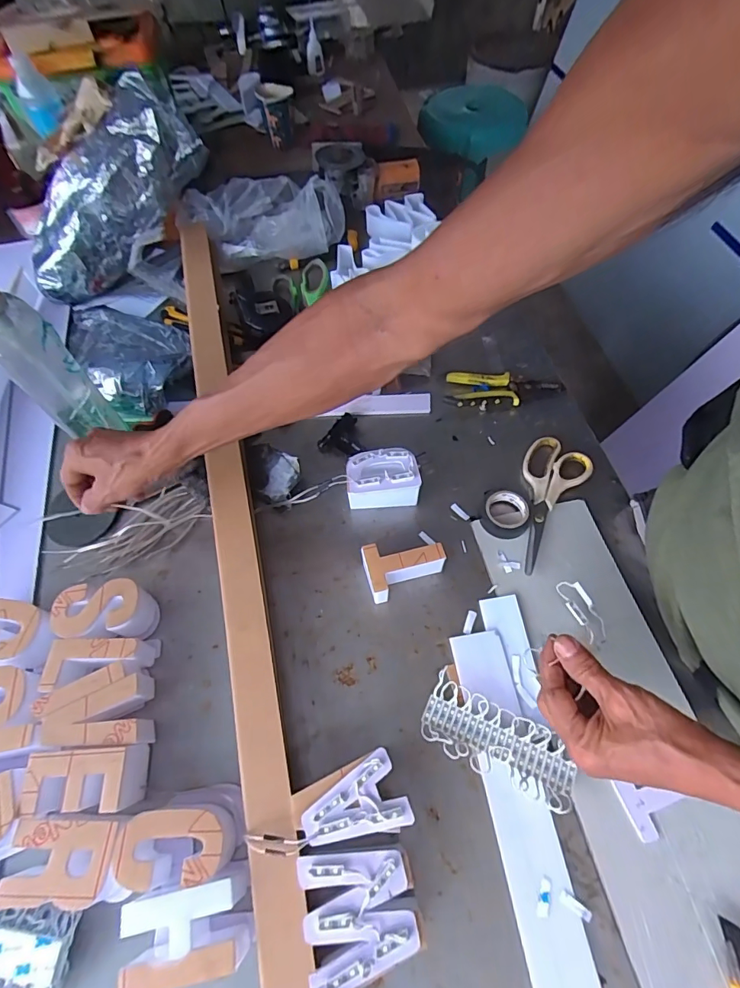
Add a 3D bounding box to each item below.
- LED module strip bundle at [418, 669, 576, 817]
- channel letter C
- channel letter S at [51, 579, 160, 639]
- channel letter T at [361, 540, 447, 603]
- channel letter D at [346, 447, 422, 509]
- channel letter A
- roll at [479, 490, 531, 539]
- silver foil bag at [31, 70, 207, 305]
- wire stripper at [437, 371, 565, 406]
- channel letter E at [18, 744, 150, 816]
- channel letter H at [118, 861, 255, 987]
[{"bbox_3d":[0.116,0.226,0.418,0.135,0.025,0.059,25,64,16],"label":"LED module strip bundle"},{"bbox_3d":[-0.157,0.285,0.382,0.087,0.048,0.061,-8,60,-2],"label":"channel letter C"},{"bbox_3d":[-0.276,0.126,0.478,0.084,0.050,0.055,-8,60,-2],"label":"channel letter S"},{"bbox_3d":[0.038,0.079,0.496,0.086,0.045,0.051,-12,60,-4],"label":"channel letter T"},{"bbox_3d":[0.015,-0.018,0.548,0.083,0.053,0.050,-5,60,0],"label":"channel letter D"},{"bbox_3d":[-0.016,0.255,0.372,0.088,0.010,0.057,-22,61,-10],"label":"channel letter A"},{"bbox_3d":[0.156,0.024,0.531,0.053,0.020,0.055,-1,60,2],"label":"roll"},{"bbox_3d":[-0.399,-0.454,0.708,0.331,0.118,0.126,-36,59,22],"label":"silver foil bag"},{"bbox_3d":[0.183,-0.145,0.631,0.167,0.027,0.059,-3,60,1],"label":"wire stripper"},{"bbox_3d":[-0.248,0.252,0.402,0.087,0.045,0.053,-2,60,2],"label":"channel letter E"},{"bbox_3d":[-0.138,0.335,0.353,0.090,0.046,0.060,-9,60,-3],"label":"channel letter H"}]

